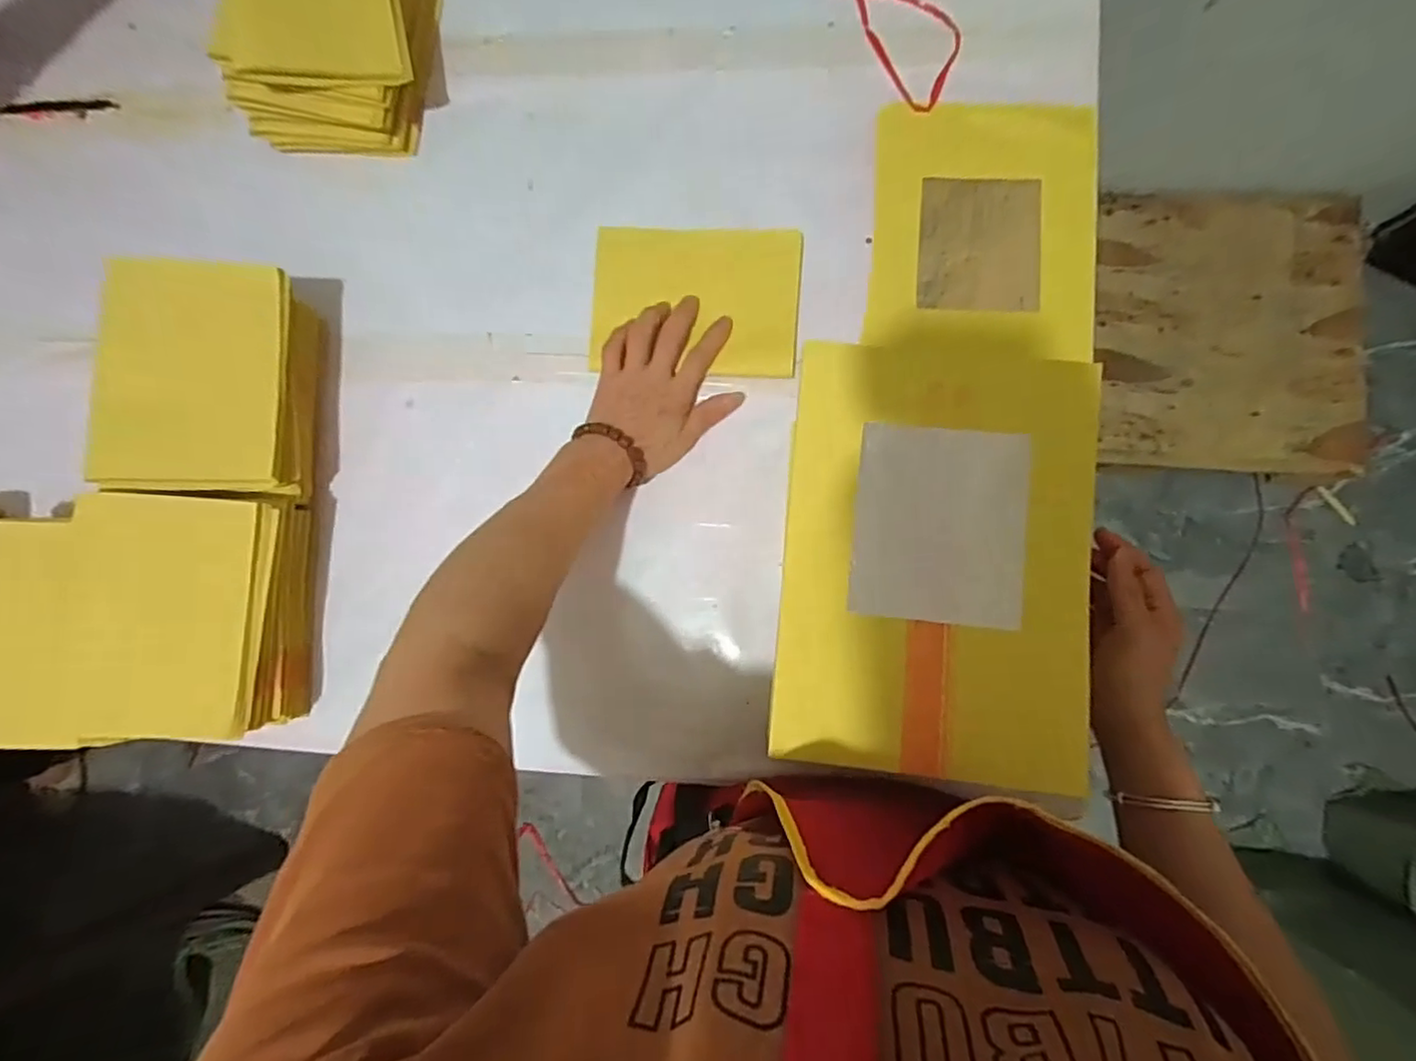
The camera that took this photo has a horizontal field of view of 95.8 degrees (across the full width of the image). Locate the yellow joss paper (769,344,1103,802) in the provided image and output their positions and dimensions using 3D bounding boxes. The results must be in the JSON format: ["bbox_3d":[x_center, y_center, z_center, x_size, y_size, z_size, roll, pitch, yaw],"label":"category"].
[{"bbox_3d":[0.121,0.013,0.343,0.159,0.017,0.223,4,84,5],"label":"yellow joss paper"}]

